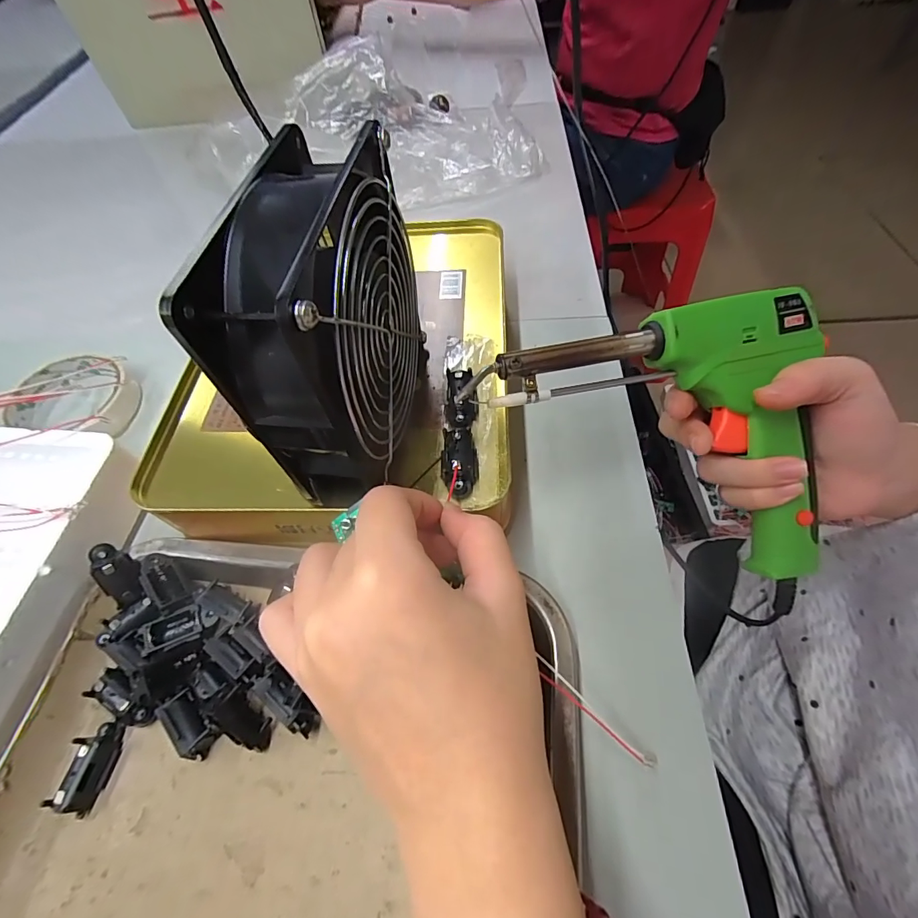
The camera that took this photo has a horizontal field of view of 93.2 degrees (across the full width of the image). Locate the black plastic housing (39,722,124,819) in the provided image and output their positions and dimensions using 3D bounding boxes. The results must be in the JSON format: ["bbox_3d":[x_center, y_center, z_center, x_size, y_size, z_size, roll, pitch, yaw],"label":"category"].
[{"bbox_3d":[-0.173,0.143,0.202,0.016,0.011,0.034,4,59,5],"label":"black plastic housing"}]

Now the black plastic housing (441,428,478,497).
[{"bbox_3d":[0.000,0.001,0.217,0.017,0.012,0.032,0,60,4],"label":"black plastic housing"}]

